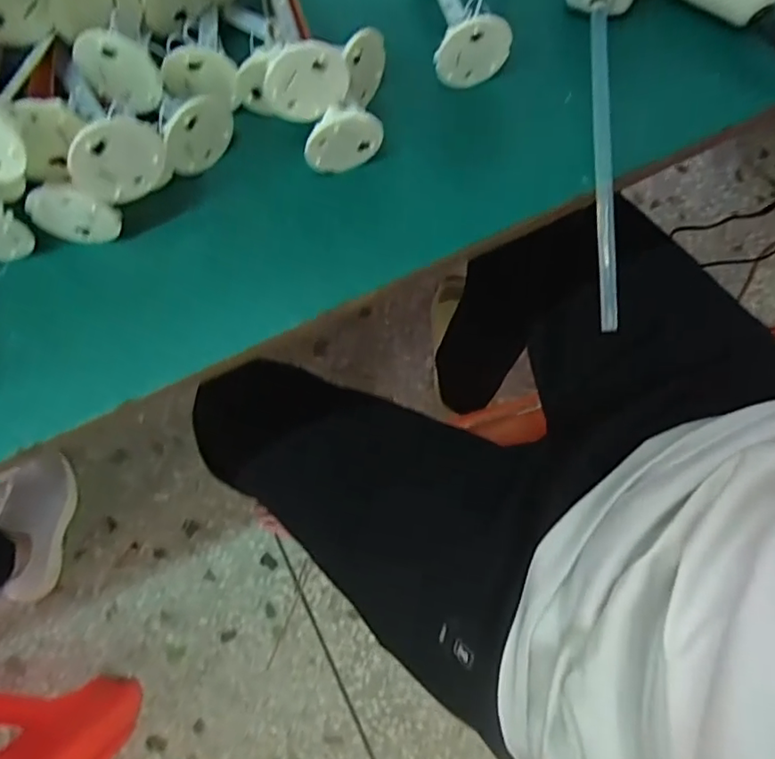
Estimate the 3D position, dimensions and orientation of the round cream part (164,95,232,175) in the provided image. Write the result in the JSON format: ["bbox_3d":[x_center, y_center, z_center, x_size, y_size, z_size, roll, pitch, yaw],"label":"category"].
[{"bbox_3d":[-0.092,-0.120,0.275,0.008,0.036,0.039,43,81,7],"label":"round cream part"}]

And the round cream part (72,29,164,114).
[{"bbox_3d":[-0.127,-0.145,0.266,0.034,0.038,0.006,-7,54,8],"label":"round cream part"}]

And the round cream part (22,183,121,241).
[{"bbox_3d":[-0.148,-0.077,0.264,0.038,0.037,0.010,6,79,0],"label":"round cream part"}]

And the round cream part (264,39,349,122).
[{"bbox_3d":[-0.037,-0.137,0.258,0.038,0.039,0.008,-11,79,-4],"label":"round cream part"}]

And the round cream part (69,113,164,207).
[{"bbox_3d":[-0.116,-0.094,0.243,0.038,0.040,0.004,-20,65,-23],"label":"round cream part"}]

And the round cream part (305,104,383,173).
[{"bbox_3d":[-0.023,-0.122,0.276,0.038,0.036,0.017,-16,80,-5],"label":"round cream part"}]

